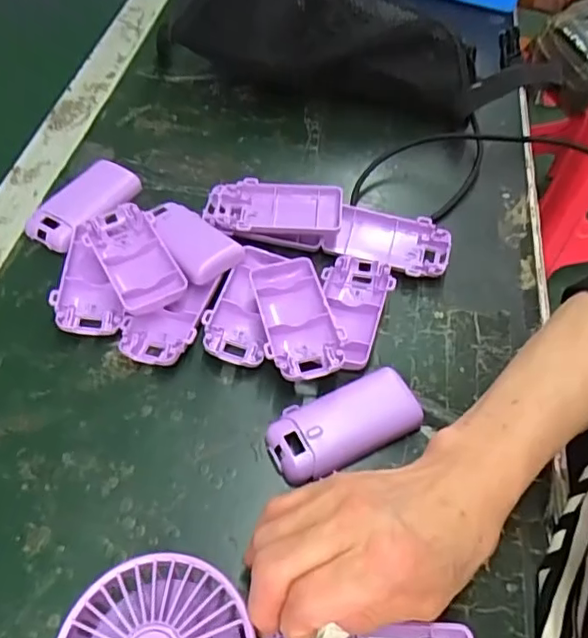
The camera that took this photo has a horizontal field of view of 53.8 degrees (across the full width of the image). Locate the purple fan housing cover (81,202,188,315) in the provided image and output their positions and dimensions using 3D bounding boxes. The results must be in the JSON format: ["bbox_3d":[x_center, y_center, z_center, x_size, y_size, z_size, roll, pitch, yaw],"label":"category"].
[{"bbox_3d":[-0.115,-0.043,0.413,0.048,0.015,0.096,-28,61,-21],"label":"purple fan housing cover"}]

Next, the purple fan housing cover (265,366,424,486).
[{"bbox_3d":[0.031,0.064,0.355,0.096,0.019,0.044,-21,59,-17],"label":"purple fan housing cover"}]

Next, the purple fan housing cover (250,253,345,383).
[{"bbox_3d":[0.001,-0.004,0.383,0.045,0.017,0.100,-9,56,-9],"label":"purple fan housing cover"}]

